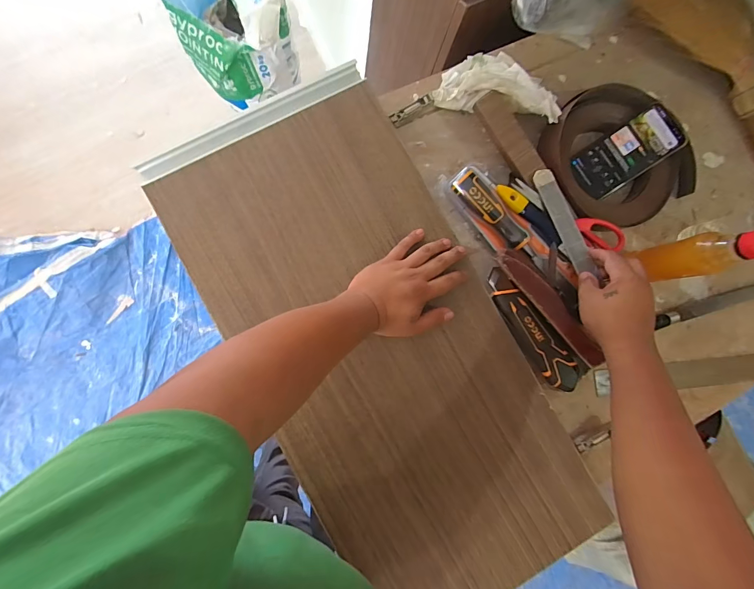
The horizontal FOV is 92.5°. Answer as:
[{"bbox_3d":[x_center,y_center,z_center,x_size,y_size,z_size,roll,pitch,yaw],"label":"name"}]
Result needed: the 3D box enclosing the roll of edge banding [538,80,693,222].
[{"bbox_3d":[0.366,-0.195,0.553,0.232,0.056,0.222,1,85,-6],"label":"roll of edge banding"}]

